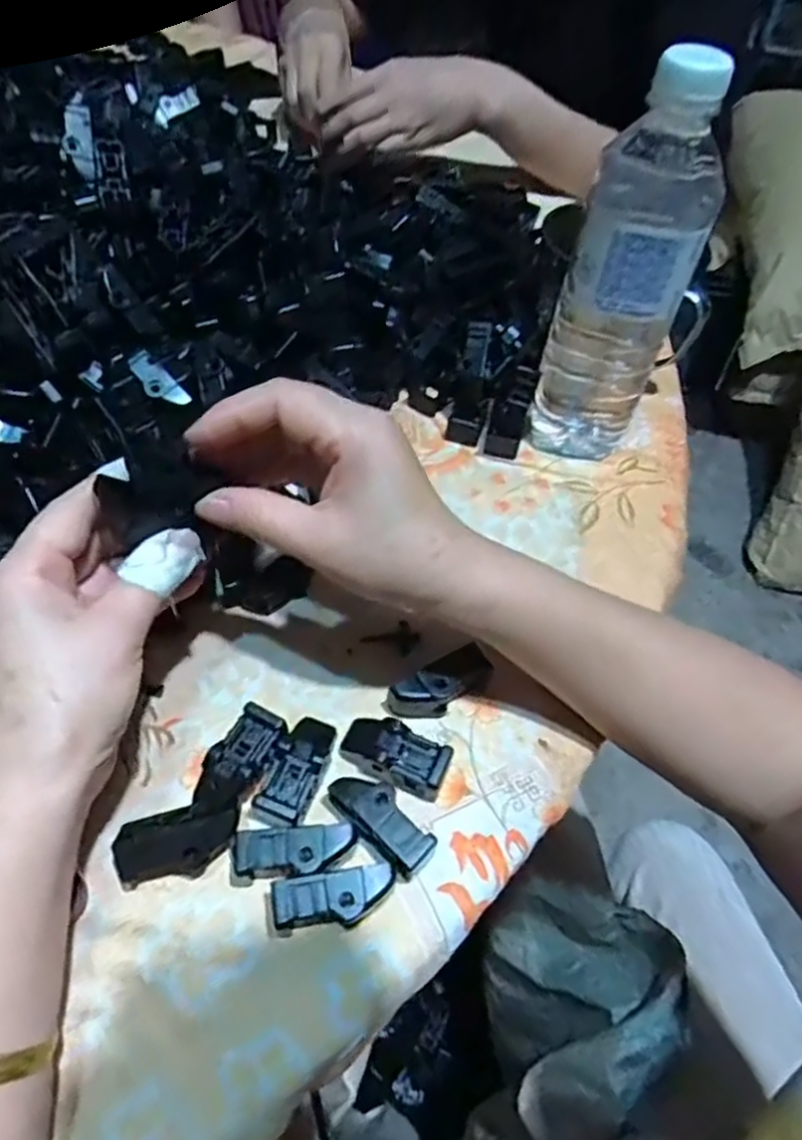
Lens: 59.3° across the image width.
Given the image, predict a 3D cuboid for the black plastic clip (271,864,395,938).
[{"bbox_3d":[-0.026,0.132,0.280,0.047,0.021,0.020,-8,56,-9],"label":"black plastic clip"}]

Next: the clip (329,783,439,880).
[{"bbox_3d":[-0.008,0.107,0.297,0.047,0.024,0.019,39,62,22],"label":"clip"}]

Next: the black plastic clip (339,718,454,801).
[{"bbox_3d":[-0.003,0.083,0.318,0.049,0.019,0.024,21,56,11],"label":"black plastic clip"}]

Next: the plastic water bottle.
[{"bbox_3d":[0.120,-0.152,0.381,0.066,0.202,0.056,22,56,11],"label":"plastic water bottle"}]

